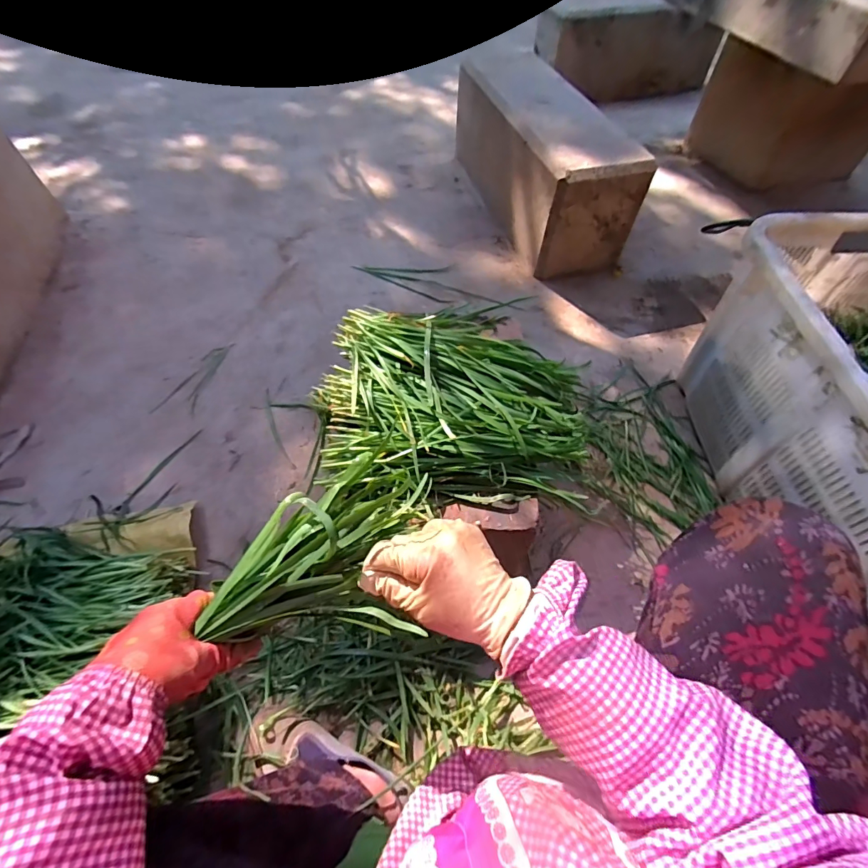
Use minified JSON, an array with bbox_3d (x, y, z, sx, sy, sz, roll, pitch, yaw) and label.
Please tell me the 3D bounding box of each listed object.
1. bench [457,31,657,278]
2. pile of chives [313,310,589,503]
[{"bbox_3d":[0.295,-0.788,1.211,0.249,0.281,0.693,-14,58,-8],"label":"bench"},{"bbox_3d":[0.041,-0.076,0.645,0.379,0.080,0.356,8,58,5],"label":"pile of chives"}]

